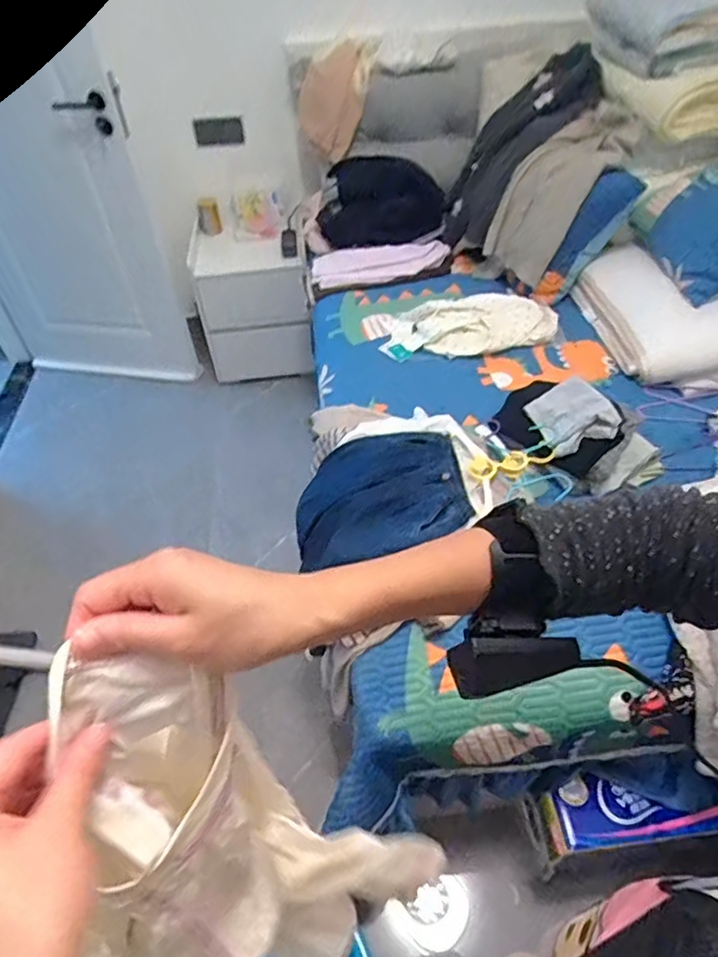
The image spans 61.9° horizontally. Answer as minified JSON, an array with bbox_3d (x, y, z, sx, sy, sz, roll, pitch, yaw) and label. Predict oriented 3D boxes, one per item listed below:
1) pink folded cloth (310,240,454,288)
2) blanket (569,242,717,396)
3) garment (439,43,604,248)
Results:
[{"bbox_3d":[0.059,-0.651,1.799,0.413,0.115,0.044,-7,5,13],"label":"pink folded cloth"},{"bbox_3d":[0.838,-0.416,1.404,0.543,0.125,0.437,-11,46,-7],"label":"blanket"},{"bbox_3d":[0.398,-0.864,1.580,0.109,0.516,0.251,23,38,-28],"label":"garment"}]

